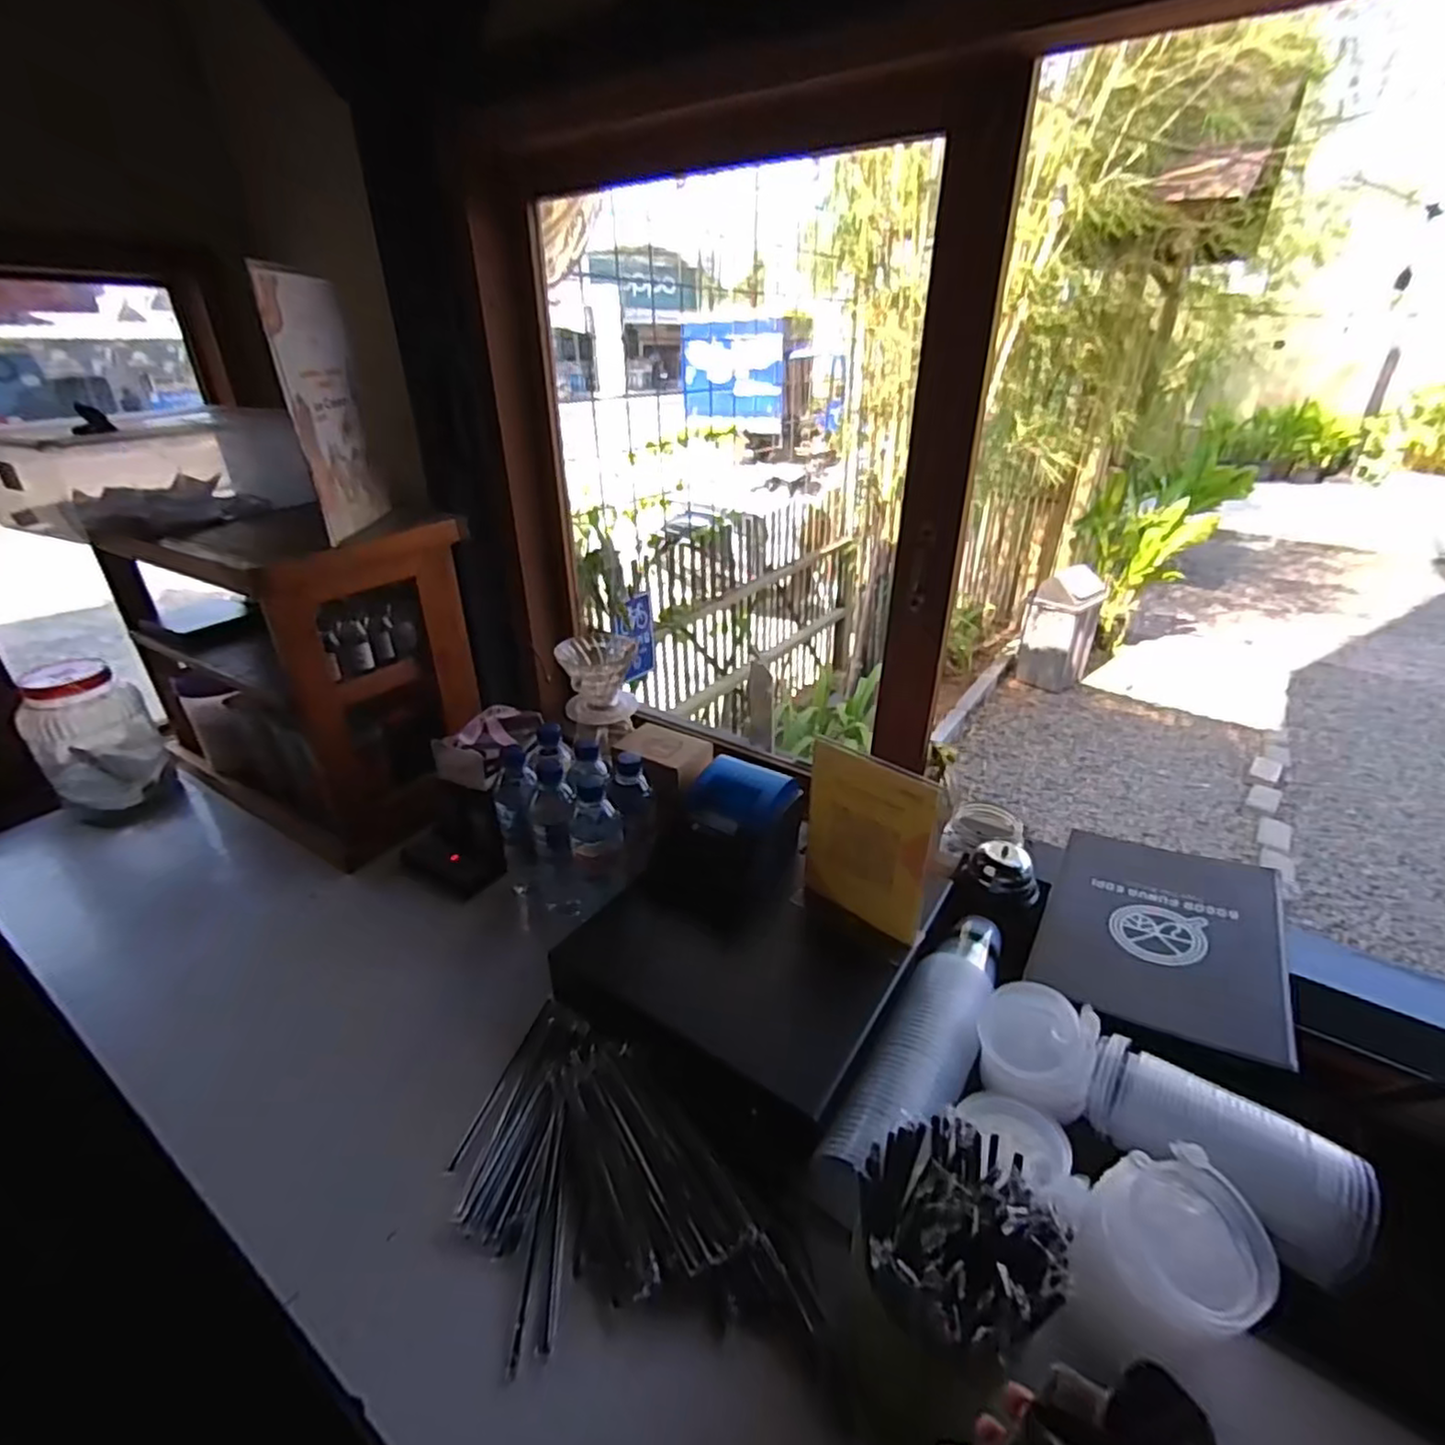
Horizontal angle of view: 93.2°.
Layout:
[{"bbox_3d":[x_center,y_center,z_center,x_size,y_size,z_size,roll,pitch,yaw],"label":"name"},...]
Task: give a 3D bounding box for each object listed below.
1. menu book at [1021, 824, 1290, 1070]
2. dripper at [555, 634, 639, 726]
[{"bbox_3d":[0.508,0.235,0.795,0.231,0.015,0.301,9,32,32],"label":"menu book"},{"bbox_3d":[-0.174,-0.057,0.976,0.101,0.113,0.115,-11,31,-20],"label":"dripper"}]

